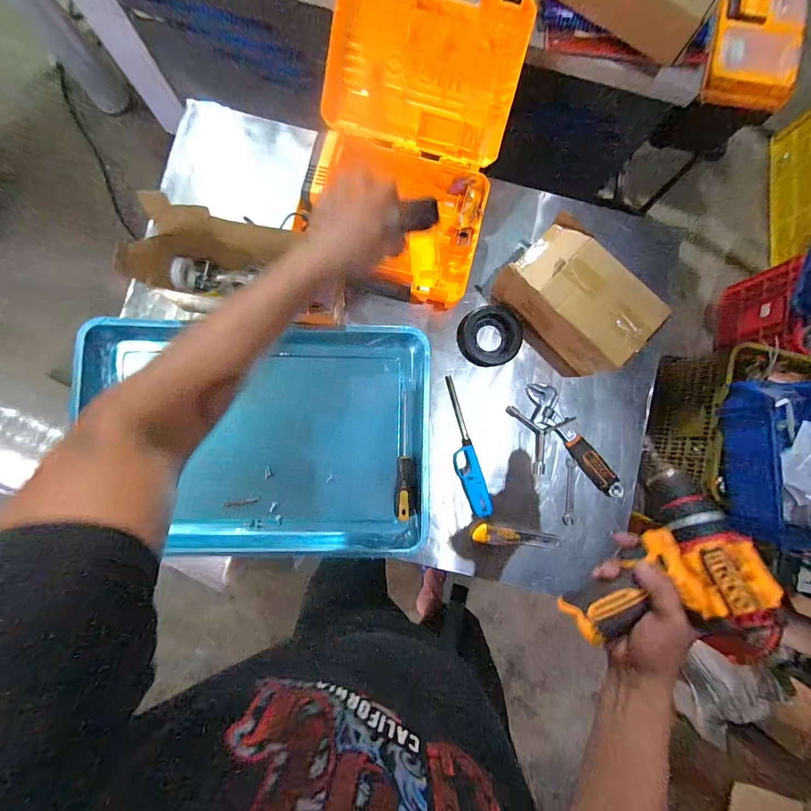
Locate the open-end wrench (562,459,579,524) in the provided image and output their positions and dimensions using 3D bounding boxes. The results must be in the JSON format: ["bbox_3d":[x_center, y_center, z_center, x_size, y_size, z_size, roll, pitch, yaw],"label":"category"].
[{"bbox_3d":[0.304,0.158,0.684,0.023,0.004,0.120,3,85,-3],"label":"open-end wrench"}]

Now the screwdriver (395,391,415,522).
[{"bbox_3d":[0.000,0.091,0.662,0.030,0.026,0.217,2,85,-3],"label":"screwdriver"}]

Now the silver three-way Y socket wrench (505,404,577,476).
[{"bbox_3d":[0.240,0.067,0.682,0.116,0.018,0.112,11,85,-2],"label":"silver three-way Y socket wrench"}]

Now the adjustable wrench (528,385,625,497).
[{"bbox_3d":[0.308,0.068,0.684,0.062,0.017,0.253,-37,88,-5],"label":"adjustable wrench"}]

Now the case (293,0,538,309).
[{"bbox_3d":[0.001,-0.443,0.644,0.316,0.150,0.483,13,85,-2],"label":"case"}]

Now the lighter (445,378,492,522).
[{"bbox_3d":[0.103,0.076,0.673,0.041,0.022,0.253,-15,86,-4],"label":"lighter"}]

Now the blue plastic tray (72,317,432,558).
[{"bbox_3d":[-0.218,0.057,0.650,0.516,0.055,0.411,1,85,-3],"label":"blue plastic tray"}]

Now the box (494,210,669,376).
[{"bbox_3d":[0.283,-0.172,0.636,0.147,0.143,0.242,-38,88,-5],"label":"box"}]

